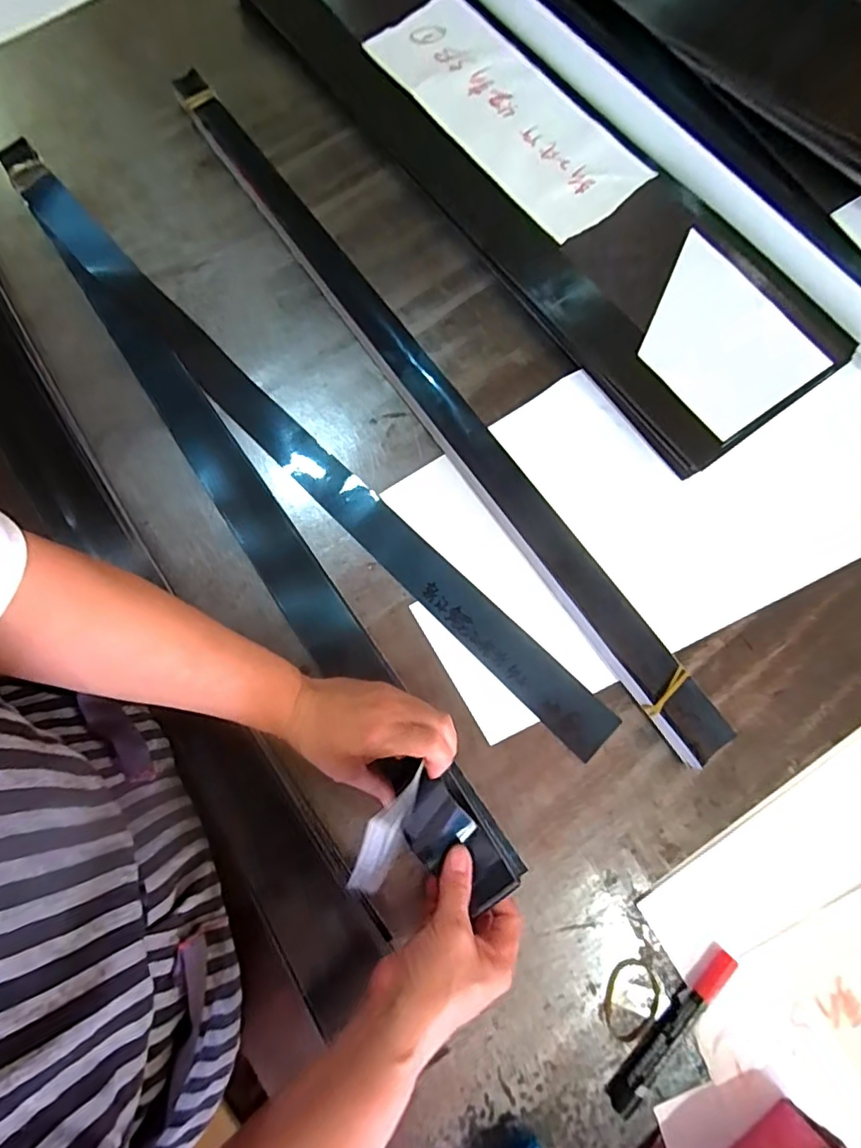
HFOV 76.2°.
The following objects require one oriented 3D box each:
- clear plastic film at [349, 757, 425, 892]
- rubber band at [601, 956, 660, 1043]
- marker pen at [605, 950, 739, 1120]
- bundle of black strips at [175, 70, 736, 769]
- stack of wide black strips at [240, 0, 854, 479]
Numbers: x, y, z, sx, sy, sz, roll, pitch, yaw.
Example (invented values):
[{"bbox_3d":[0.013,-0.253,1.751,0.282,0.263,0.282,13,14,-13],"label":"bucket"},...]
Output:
[{"bbox_3d":[-0.029,0.161,0.345,0.020,0.041,0.074,22,77,6],"label":"clear plastic film"},{"bbox_3d":[0.154,0.328,0.423,0.052,0.004,0.043,-37,78,-8],"label":"rubber band"},{"bbox_3d":[0.184,0.345,0.415,0.135,0.015,0.020,-43,79,-9],"label":"marker pen"},{"bbox_3d":[-0.019,-0.202,0.553,0.046,0.025,0.883,-34,78,-8],"label":"bundle of black strips"},{"bbox_3d":[0.089,-0.477,0.622,0.214,0.030,0.836,-36,78,-8],"label":"stack of wide black strips"}]

